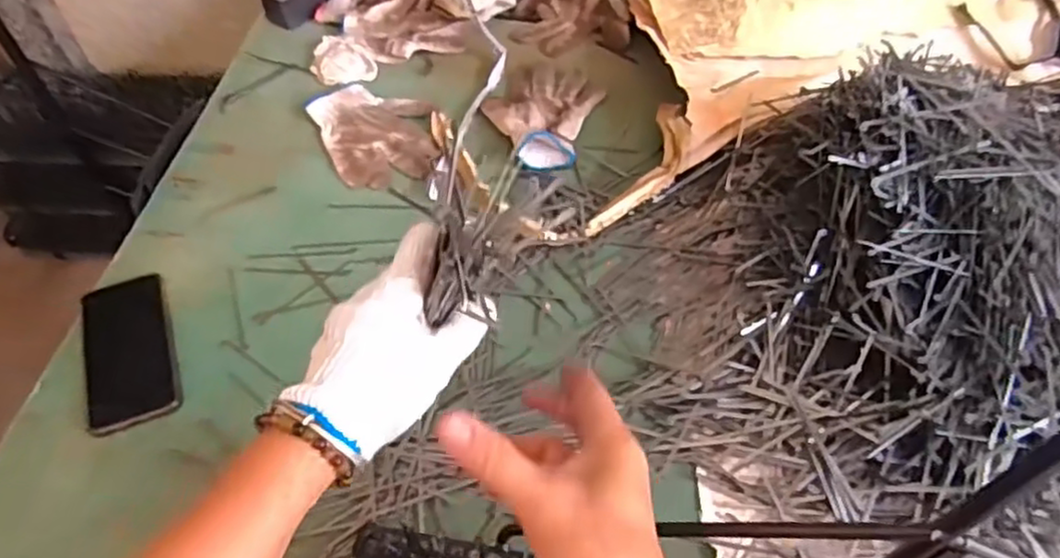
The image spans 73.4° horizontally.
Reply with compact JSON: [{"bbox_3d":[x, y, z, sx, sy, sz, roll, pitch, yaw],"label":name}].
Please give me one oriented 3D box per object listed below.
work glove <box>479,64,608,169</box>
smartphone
[{"bbox_3d":[0.012,-0.200,0.847,0.120,0.025,0.174,14,53,13],"label":"work glove"},{"bbox_3d":[-0.369,0.065,0.656,0.076,0.016,0.161,-18,53,-13],"label":"smartphone"}]

